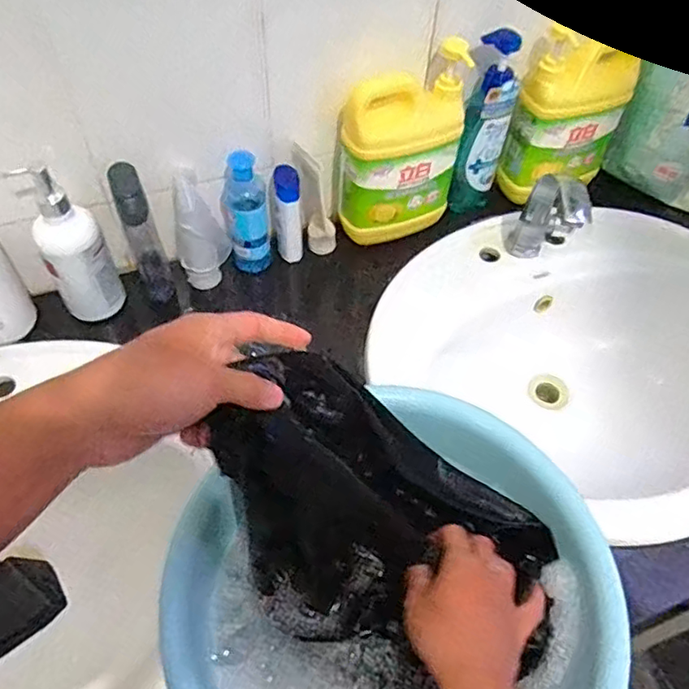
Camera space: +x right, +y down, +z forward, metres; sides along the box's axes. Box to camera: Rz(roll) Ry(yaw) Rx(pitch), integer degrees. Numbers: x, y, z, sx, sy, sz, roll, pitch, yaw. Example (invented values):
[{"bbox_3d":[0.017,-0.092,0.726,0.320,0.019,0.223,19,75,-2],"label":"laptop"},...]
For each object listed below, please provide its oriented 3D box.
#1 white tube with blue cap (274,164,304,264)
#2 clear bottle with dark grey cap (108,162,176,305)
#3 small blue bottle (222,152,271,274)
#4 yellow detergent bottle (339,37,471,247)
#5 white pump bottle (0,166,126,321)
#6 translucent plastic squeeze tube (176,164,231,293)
[{"bbox_3d":[-0.070,-0.161,0.756,0.030,0.121,0.037,-4,55,-6],"label":"white tube with blue cap"},{"bbox_3d":[-0.232,-0.121,0.701,0.039,0.180,0.050,-18,57,-15],"label":"clear bottle with dark grey cap"},{"bbox_3d":[-0.119,-0.160,0.730,0.047,0.161,0.046,-8,55,-8],"label":"small blue bottle"},{"bbox_3d":[0.067,-0.236,0.738,0.145,0.220,0.067,-23,58,-18],"label":"yellow detergent bottle"},{"bbox_3d":[-0.304,-0.112,0.671,0.070,0.193,0.074,-23,58,-18],"label":"white pump bottle"},{"bbox_3d":[-0.172,-0.138,0.724,0.060,0.140,0.077,-10,55,-10],"label":"translucent plastic squeeze tube"}]

